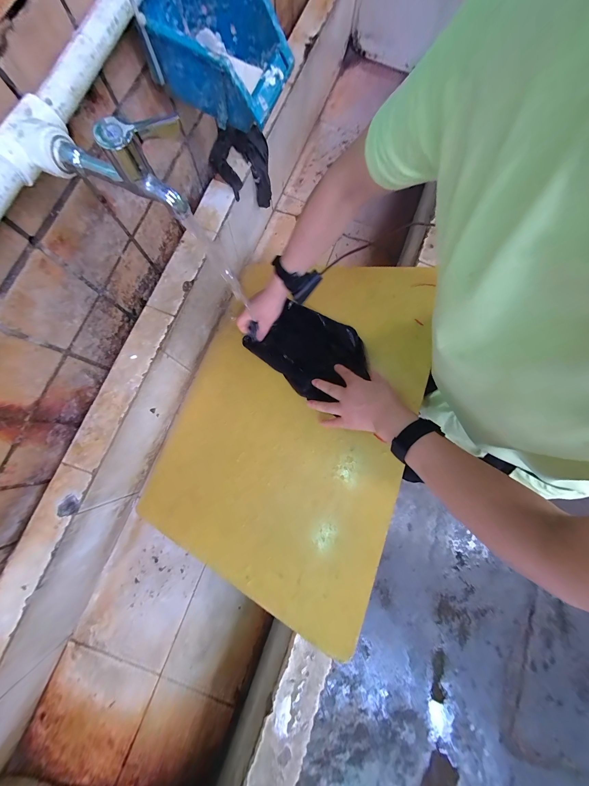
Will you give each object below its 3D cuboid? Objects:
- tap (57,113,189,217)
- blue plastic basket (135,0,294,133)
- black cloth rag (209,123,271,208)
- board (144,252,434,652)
[{"bbox_3d":[-0.162,-0.209,0.239,0.122,0.070,0.035,9,80,1],"label":"tap"},{"bbox_3d":[-0.099,-0.454,0.344,0.167,0.075,0.132,16,80,2],"label":"blue plastic basket"},{"bbox_3d":[-0.105,-0.463,0.553,0.128,0.101,0.102,-44,83,-8],"label":"black cloth rag"},{"bbox_3d":[-0.028,0.016,0.524,0.490,0.026,0.645,16,78,27],"label":"board"}]

